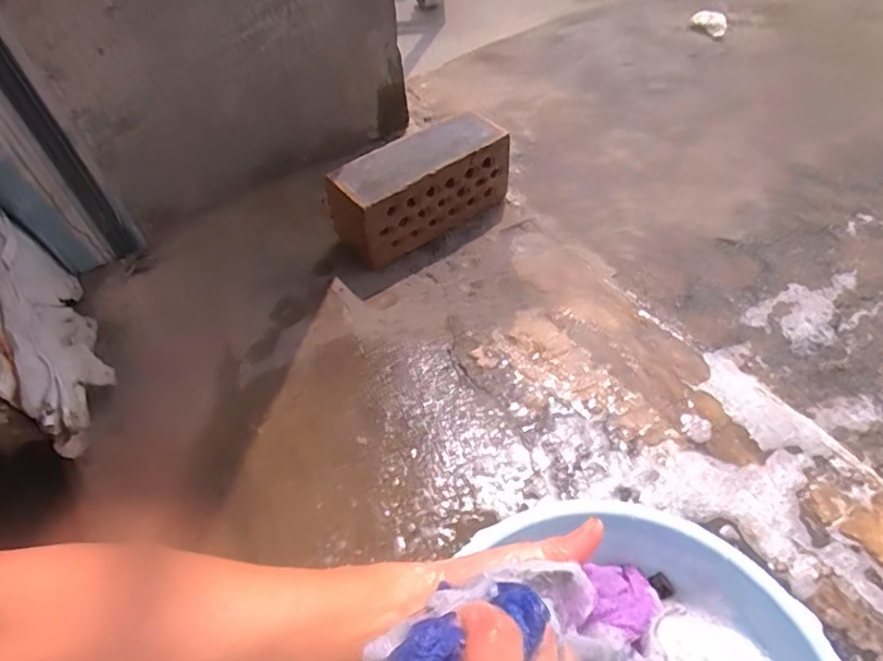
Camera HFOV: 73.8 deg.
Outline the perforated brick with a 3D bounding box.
[{"bbox_3d":[-0.027,-0.180,0.758,0.240,0.114,0.082,-31,56,-20],"label":"perforated brick"}]

